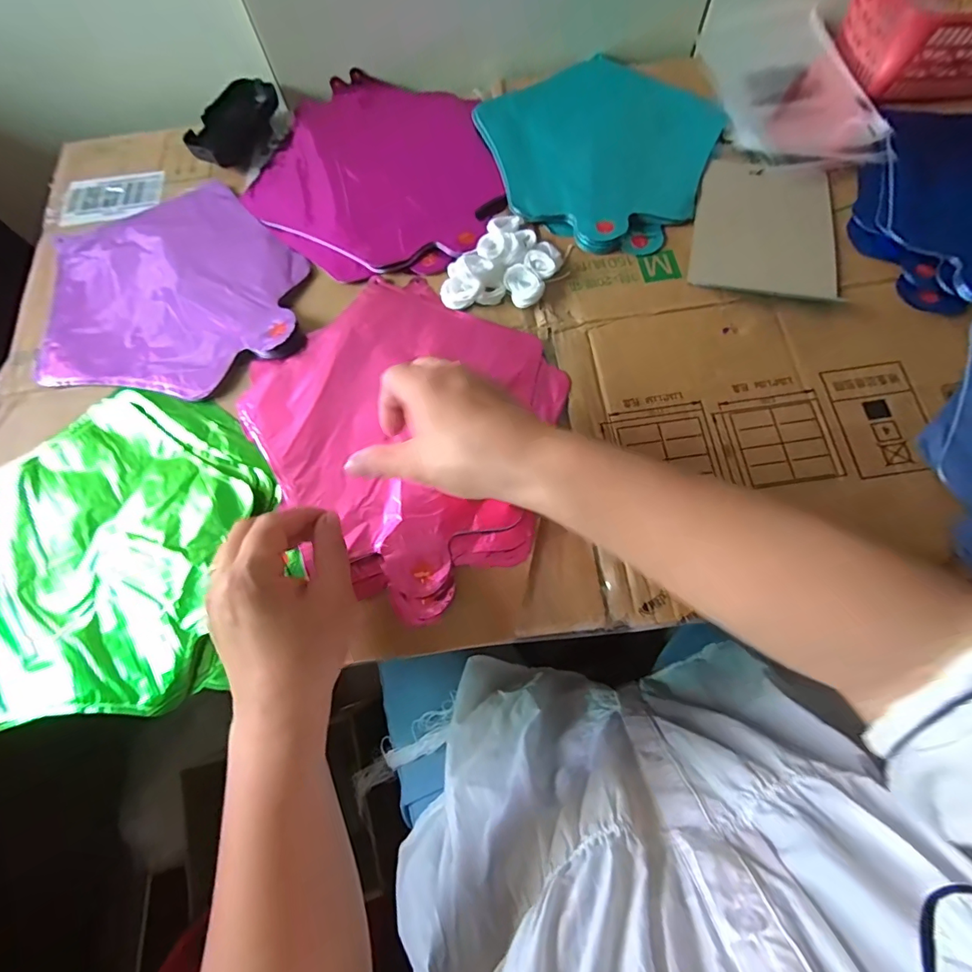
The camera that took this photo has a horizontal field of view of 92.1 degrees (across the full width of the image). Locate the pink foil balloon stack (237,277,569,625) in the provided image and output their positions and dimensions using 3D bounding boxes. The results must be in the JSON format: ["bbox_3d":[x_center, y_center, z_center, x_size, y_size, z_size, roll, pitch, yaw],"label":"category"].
[{"bbox_3d":[-0.053,-0.054,0.370,0.222,0.012,0.255,-40,74,-11],"label":"pink foil balloon stack"}]

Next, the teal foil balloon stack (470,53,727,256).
[{"bbox_3d":[0.109,-0.336,0.457,0.227,0.017,0.231,38,76,13],"label":"teal foil balloon stack"}]

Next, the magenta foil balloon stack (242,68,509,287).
[{"bbox_3d":[-0.099,-0.308,0.460,0.250,0.017,0.239,28,74,11],"label":"magenta foil balloon stack"}]

